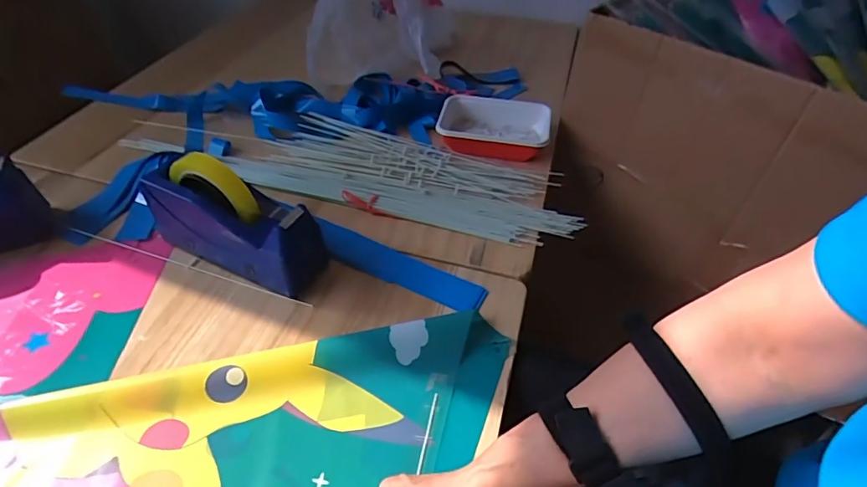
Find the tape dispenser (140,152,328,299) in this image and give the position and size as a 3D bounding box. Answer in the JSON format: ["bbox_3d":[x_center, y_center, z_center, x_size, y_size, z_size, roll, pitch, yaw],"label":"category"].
[{"bbox_3d":[-0.224,-0.028,0.548,0.212,0.120,0.071,18,48,17],"label":"tape dispenser"}]

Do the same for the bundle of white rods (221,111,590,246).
[{"bbox_3d":[-0.037,-0.104,0.691,0.466,0.015,0.178,12,47,11],"label":"bundle of white rods"}]

